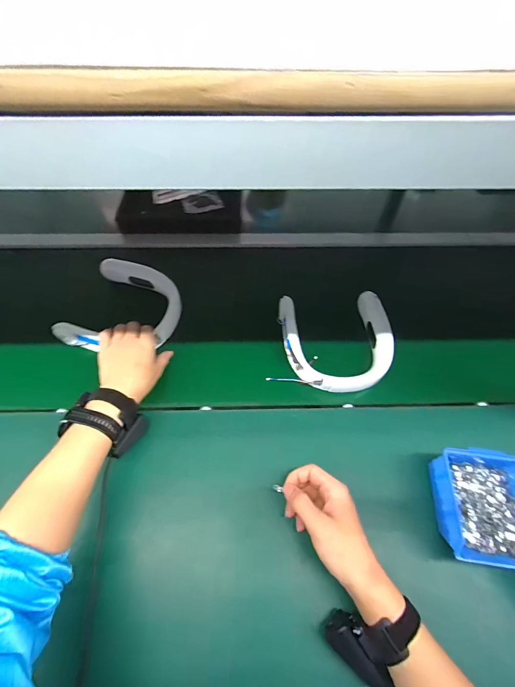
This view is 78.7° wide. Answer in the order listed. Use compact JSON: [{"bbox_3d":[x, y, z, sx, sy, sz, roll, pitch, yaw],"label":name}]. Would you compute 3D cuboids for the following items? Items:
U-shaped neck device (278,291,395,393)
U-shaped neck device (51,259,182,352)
[{"bbox_3d":[0.146,-0.008,0.583,0.192,0.046,0.190,-6,59,-5],"label":"U-shaped neck device"},{"bbox_3d":[-0.261,-0.070,0.630,0.198,0.044,0.200,14,59,6],"label":"U-shaped neck device"}]

